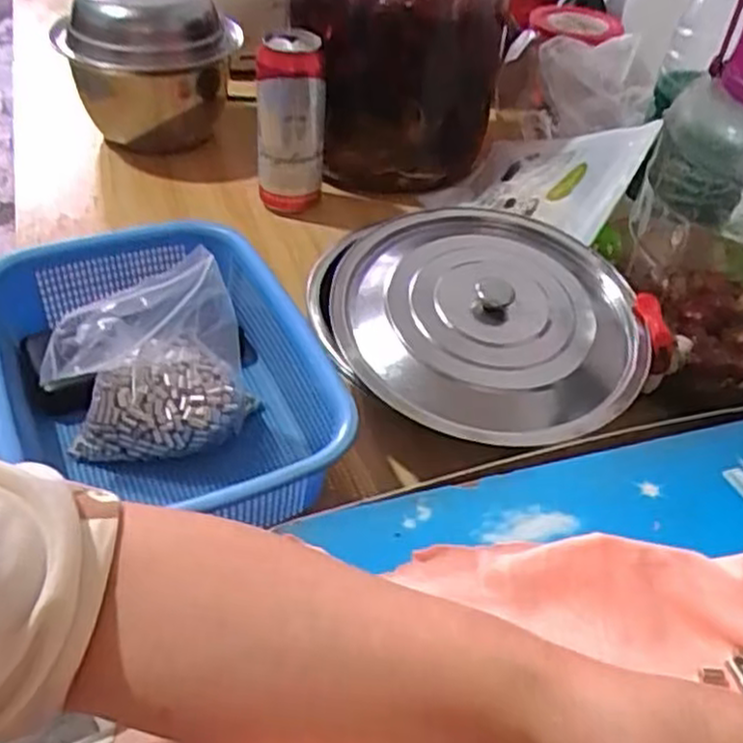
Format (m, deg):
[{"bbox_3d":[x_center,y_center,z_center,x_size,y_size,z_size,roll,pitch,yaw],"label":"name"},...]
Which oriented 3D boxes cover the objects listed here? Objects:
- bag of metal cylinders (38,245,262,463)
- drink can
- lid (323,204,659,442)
[{"bbox_3d":[-0.143,-0.006,0.486,0.133,0.130,0.060,-4,43,-12],"label":"bag of metal cylinders"},{"bbox_3d":[-0.078,-0.234,0.728,0.064,0.161,0.059,2,42,-6],"label":"drink can"},{"bbox_3d":[0.085,-0.047,0.539,0.215,0.032,0.217,4,41,-3],"label":"lid"}]

